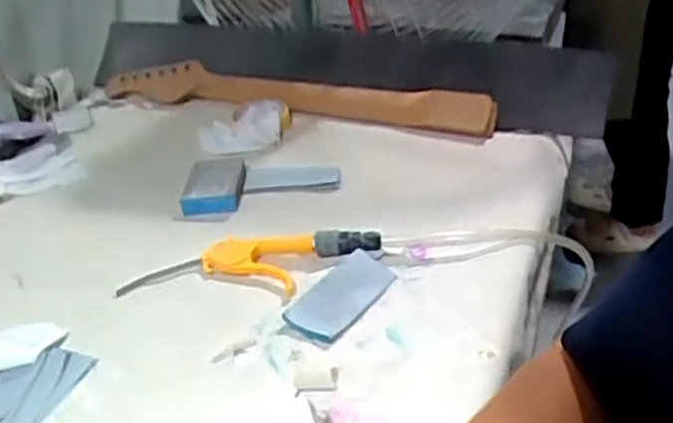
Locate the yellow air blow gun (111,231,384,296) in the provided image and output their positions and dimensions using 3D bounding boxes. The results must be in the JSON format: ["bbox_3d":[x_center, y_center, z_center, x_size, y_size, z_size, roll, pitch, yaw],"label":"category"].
[{"bbox_3d":[-0.094,0.051,0.821,0.278,0.030,0.089,-8,31,-6],"label":"yellow air blow gun"}]

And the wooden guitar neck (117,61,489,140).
[{"bbox_3d":[-0.074,-0.167,1.095,0.620,0.071,0.057,8,33,20],"label":"wooden guitar neck"}]

